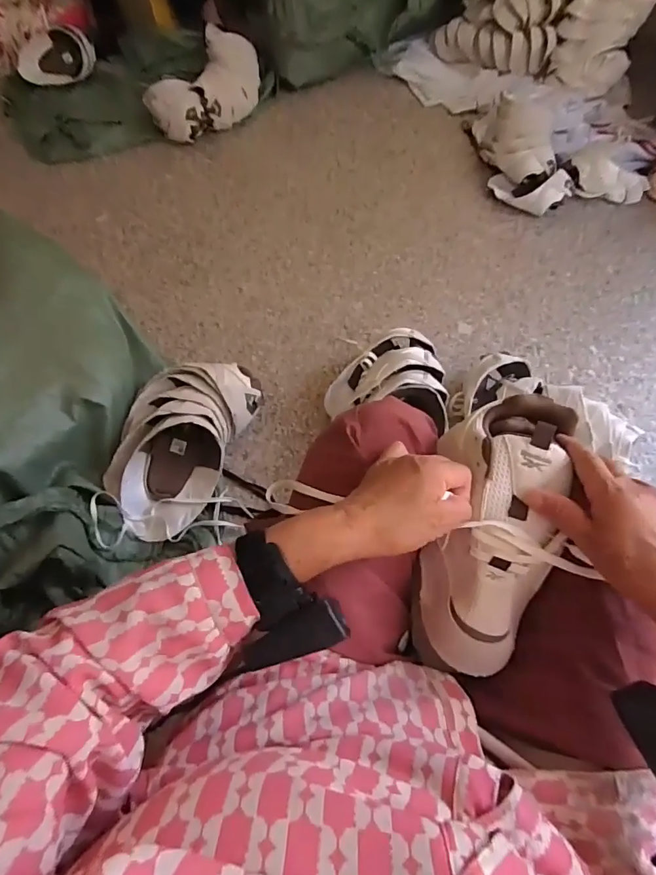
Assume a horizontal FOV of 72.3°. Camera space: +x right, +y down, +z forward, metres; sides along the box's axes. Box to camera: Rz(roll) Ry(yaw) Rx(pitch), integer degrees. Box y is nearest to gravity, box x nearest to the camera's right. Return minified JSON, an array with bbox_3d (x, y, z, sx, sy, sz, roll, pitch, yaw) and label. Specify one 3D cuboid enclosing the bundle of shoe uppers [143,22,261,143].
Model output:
[{"bbox_3d":[-0.344,-1.047,1.359,0.221,0.136,0.414,23,67,10],"label":"bundle of shoe uppers"}]

